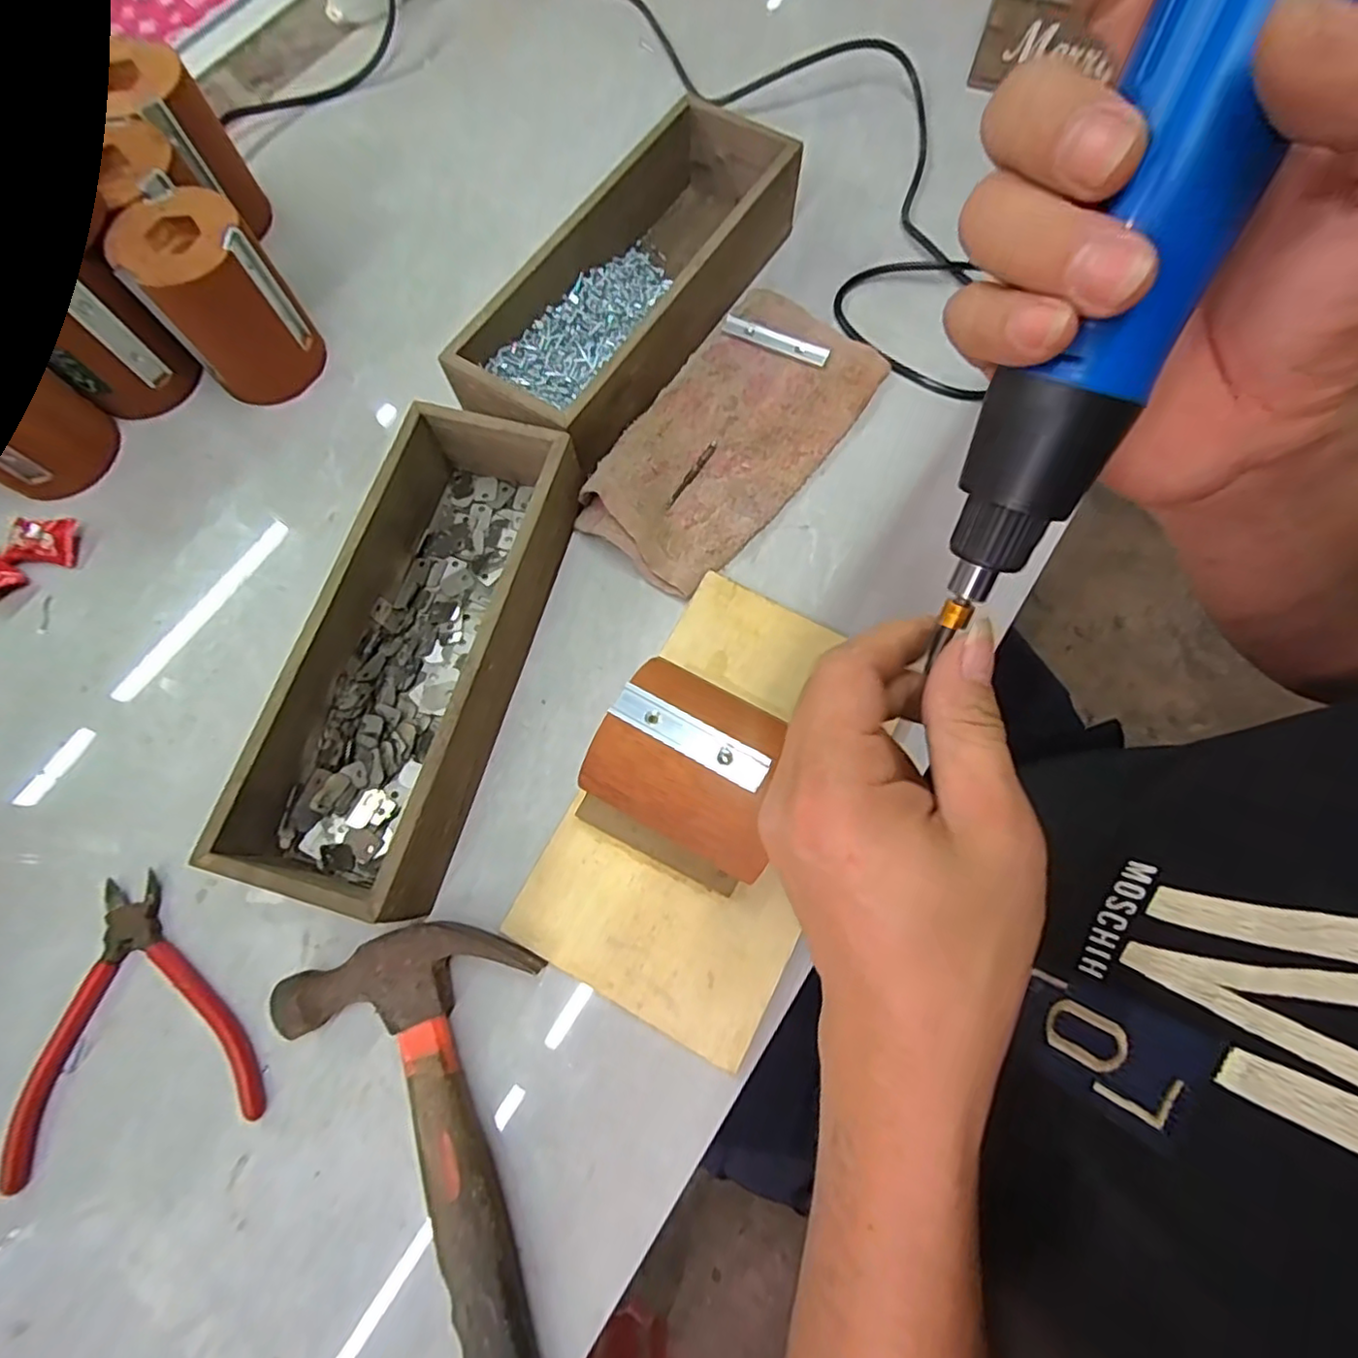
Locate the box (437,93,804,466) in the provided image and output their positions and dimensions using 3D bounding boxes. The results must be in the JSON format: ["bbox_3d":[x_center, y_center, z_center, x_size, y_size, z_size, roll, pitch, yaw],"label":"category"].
[{"bbox_3d":[-0.032,-0.271,0.442,0.105,0.065,0.276,32,75,10],"label":"box"}]

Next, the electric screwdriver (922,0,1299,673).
[{"bbox_3d":[0.114,-0.119,0.141,0.037,0.234,0.037,18,32,6],"label":"electric screwdriver"}]

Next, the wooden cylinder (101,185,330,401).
[{"bbox_3d":[-0.300,-0.249,0.423,0.078,0.102,0.071,-39,76,-11],"label":"wooden cylinder"}]

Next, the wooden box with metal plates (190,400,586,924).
[{"bbox_3d":[-0.146,-0.019,0.369,0.116,0.064,0.282,13,73,5],"label":"wooden box with metal plates"}]

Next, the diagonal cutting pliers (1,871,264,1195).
[{"bbox_3d":[-0.287,0.172,0.331,0.118,0.020,0.132,-16,73,-4],"label":"diagonal cutting pliers"}]

